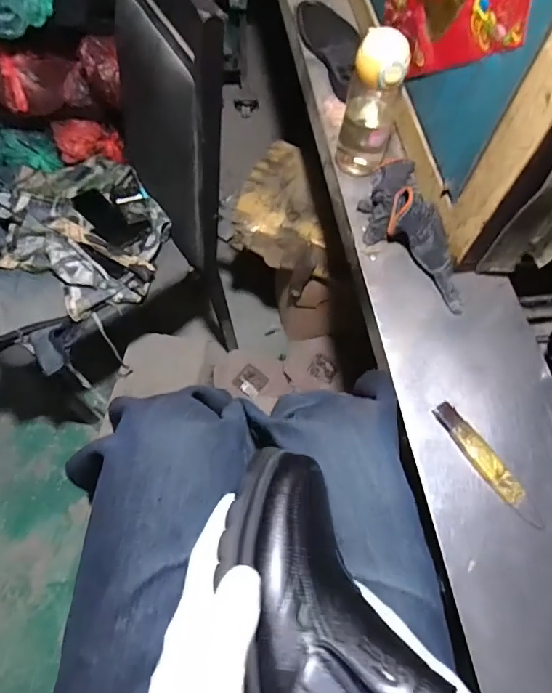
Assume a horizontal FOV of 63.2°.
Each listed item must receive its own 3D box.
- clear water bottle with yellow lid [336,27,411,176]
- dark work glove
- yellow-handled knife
[{"bbox_3d":[0.137,-0.342,0.648,0.071,0.191,0.080,13,65,5],"label":"clear water bottle with yellow lid"},{"bbox_3d":[0.187,-0.167,0.647,0.103,0.056,0.258,-8,65,-5],"label":"dark work glove"},{"bbox_3d":[0.236,0.124,0.528,0.028,0.017,0.132,-31,69,-15],"label":"yellow-handled knife"}]

